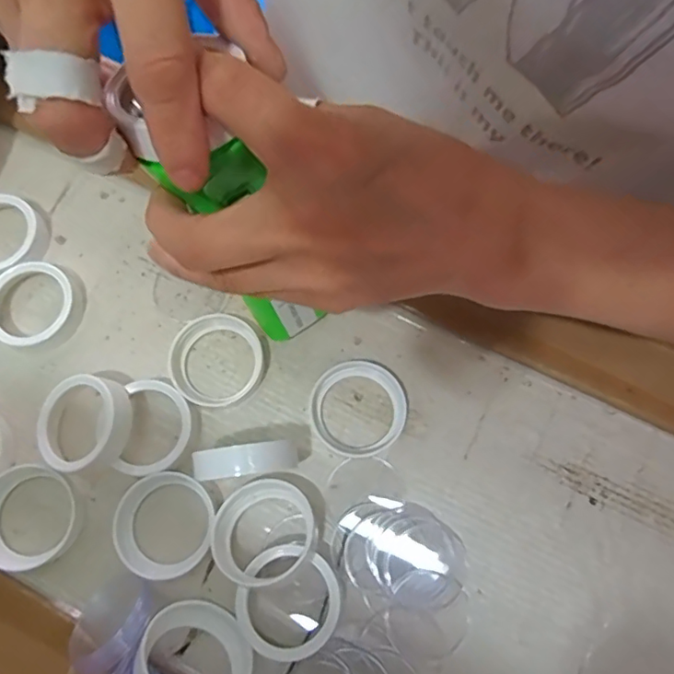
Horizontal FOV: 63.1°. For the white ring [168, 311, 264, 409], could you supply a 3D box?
[{"bbox_3d":[-0.070,0.013,0.320,0.051,0.015,0.055,0,72,1],"label":"white ring"}]

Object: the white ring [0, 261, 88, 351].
[{"bbox_3d":[-0.180,-0.019,0.330,0.053,0.018,0.050,0,72,1],"label":"white ring"}]

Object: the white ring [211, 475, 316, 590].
[{"bbox_3d":[-0.037,0.103,0.286,0.053,0.016,0.053,-1,56,1],"label":"white ring"}]

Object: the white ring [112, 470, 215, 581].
[{"bbox_3d":[-0.092,0.099,0.294,0.051,0.019,0.053,0,72,1],"label":"white ring"}]

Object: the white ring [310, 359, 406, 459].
[{"bbox_3d":[0.012,0.040,0.312,0.053,0.013,0.055,0,72,1],"label":"white ring"}]

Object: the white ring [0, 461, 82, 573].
[{"bbox_3d":[-0.167,0.096,0.297,0.051,0.018,0.054,0,72,1],"label":"white ring"}]

